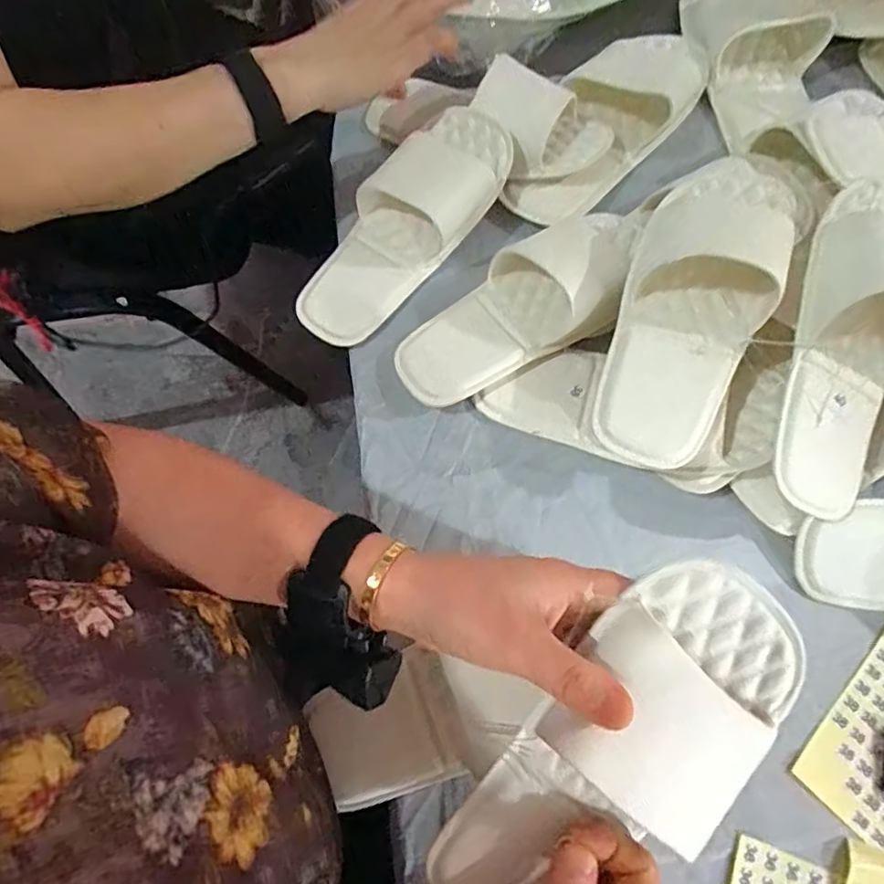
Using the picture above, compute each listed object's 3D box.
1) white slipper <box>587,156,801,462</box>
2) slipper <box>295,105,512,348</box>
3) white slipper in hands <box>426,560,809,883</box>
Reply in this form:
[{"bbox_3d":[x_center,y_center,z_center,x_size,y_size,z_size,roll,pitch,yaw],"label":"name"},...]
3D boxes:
[{"bbox_3d":[0.178,-0.104,0.403,0.099,0.062,0.242,25,74,7],"label":"white slipper"},{"bbox_3d":[-0.036,-0.190,0.497,0.092,0.041,0.233,39,92,11],"label":"slipper"},{"bbox_3d":[0.076,0.159,0.276,0.107,0.062,0.228,44,99,12],"label":"white slipper in hands"}]

